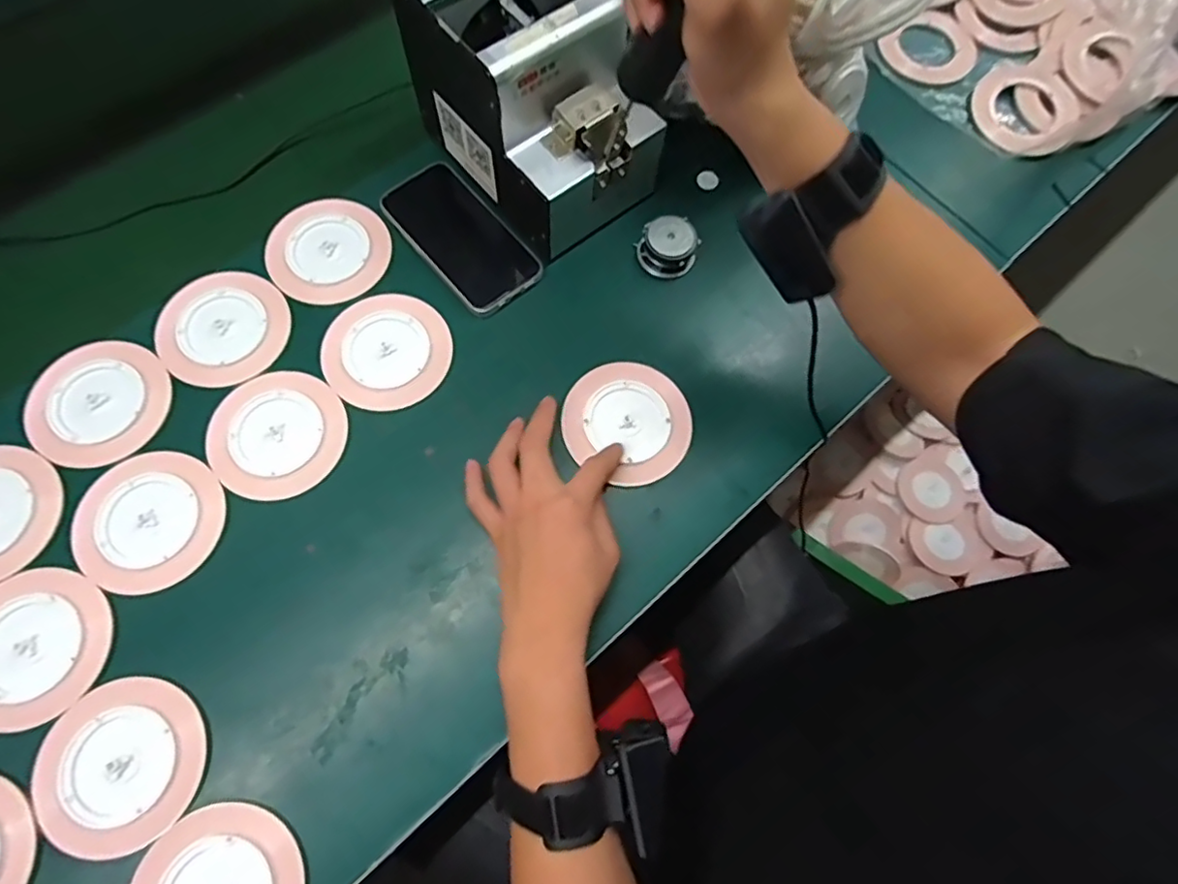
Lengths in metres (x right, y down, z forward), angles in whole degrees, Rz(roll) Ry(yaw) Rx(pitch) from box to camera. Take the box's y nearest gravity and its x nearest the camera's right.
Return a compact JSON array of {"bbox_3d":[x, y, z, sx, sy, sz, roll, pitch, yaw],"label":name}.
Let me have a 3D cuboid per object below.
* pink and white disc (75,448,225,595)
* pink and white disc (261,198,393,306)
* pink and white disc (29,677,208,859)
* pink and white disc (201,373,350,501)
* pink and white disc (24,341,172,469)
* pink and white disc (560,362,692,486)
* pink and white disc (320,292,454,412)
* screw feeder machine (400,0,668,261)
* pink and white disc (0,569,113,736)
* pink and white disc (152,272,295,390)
[{"bbox_3d":[-0.318,0.057,0.431,0.097,0.005,0.099,1,71,-2],"label":"pink and white disc"},{"bbox_3d":[-0.221,-0.162,0.503,0.100,0.007,0.092,1,71,-2],"label":"pink and white disc"},{"bbox_3d":[-0.300,0.206,0.380,0.096,0.005,0.097,1,71,-2],"label":"pink and white disc"},{"bbox_3d":[-0.238,-0.007,0.454,0.099,0.004,0.097,1,71,-2],"label":"pink and white disc"},{"bbox_3d":[-0.372,-0.030,0.453,0.096,0.009,0.095,1,71,-2],"label":"pink and white disc"},{"bbox_3d":[0.031,-0.016,0.473,0.097,0.004,0.099,1,71,-2],"label":"pink and white disc"},{"bbox_3d":[-0.162,-0.074,0.480,0.098,0.005,0.097,1,71,-2],"label":"pink and white disc"},{"bbox_3d":[-0.037,-0.273,0.476,0.128,0.142,0.177,-38,77,-14],"label":"screw feeder machine"},{"bbox_3d":[-0.375,0.137,0.398,0.096,0.004,0.097,1,71,-2],"label":"pink and white disc"},{"bbox_3d":[-0.291,-0.091,0.477,0.096,0.006,0.094,1,71,-2],"label":"pink and white disc"}]

